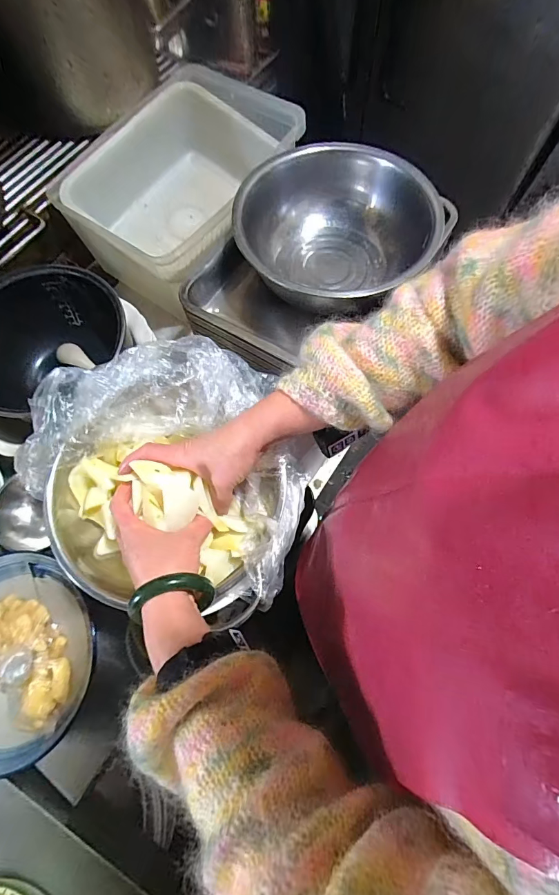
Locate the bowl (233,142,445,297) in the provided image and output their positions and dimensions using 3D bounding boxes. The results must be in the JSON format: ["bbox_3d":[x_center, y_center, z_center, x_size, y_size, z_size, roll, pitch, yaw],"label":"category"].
[{"bbox_3d":[0.080,-0.312,0.597,0.273,0.115,0.275,0,72,1],"label":"bowl"}]

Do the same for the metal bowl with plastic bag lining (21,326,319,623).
[{"bbox_3d":[-0.127,0.029,0.450,0.319,0.131,0.268,6,72,3],"label":"metal bowl with plastic bag lining"}]

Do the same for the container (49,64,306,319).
[{"bbox_3d":[-0.172,-0.450,0.694,0.312,0.159,0.354,34,75,11],"label":"container"}]

